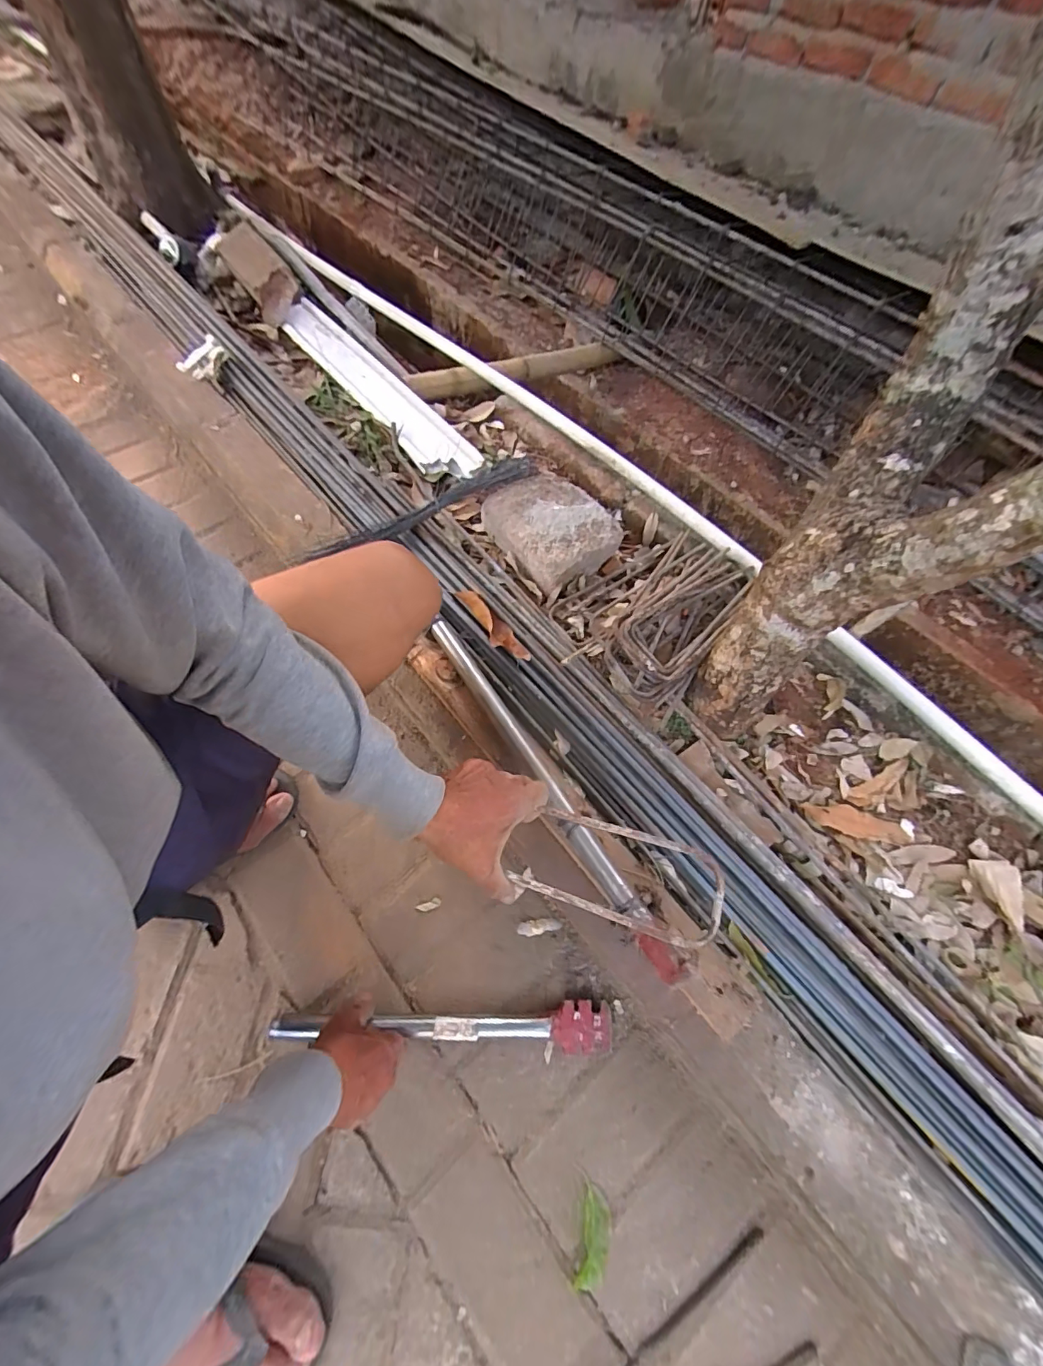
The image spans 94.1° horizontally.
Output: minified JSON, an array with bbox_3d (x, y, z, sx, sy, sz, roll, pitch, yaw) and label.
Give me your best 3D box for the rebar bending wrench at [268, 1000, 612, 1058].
[{"bbox_3d":[-0.090,0.407,0.574,0.393,0.018,0.052,3,61,-3],"label":"rebar bending wrench"}]

